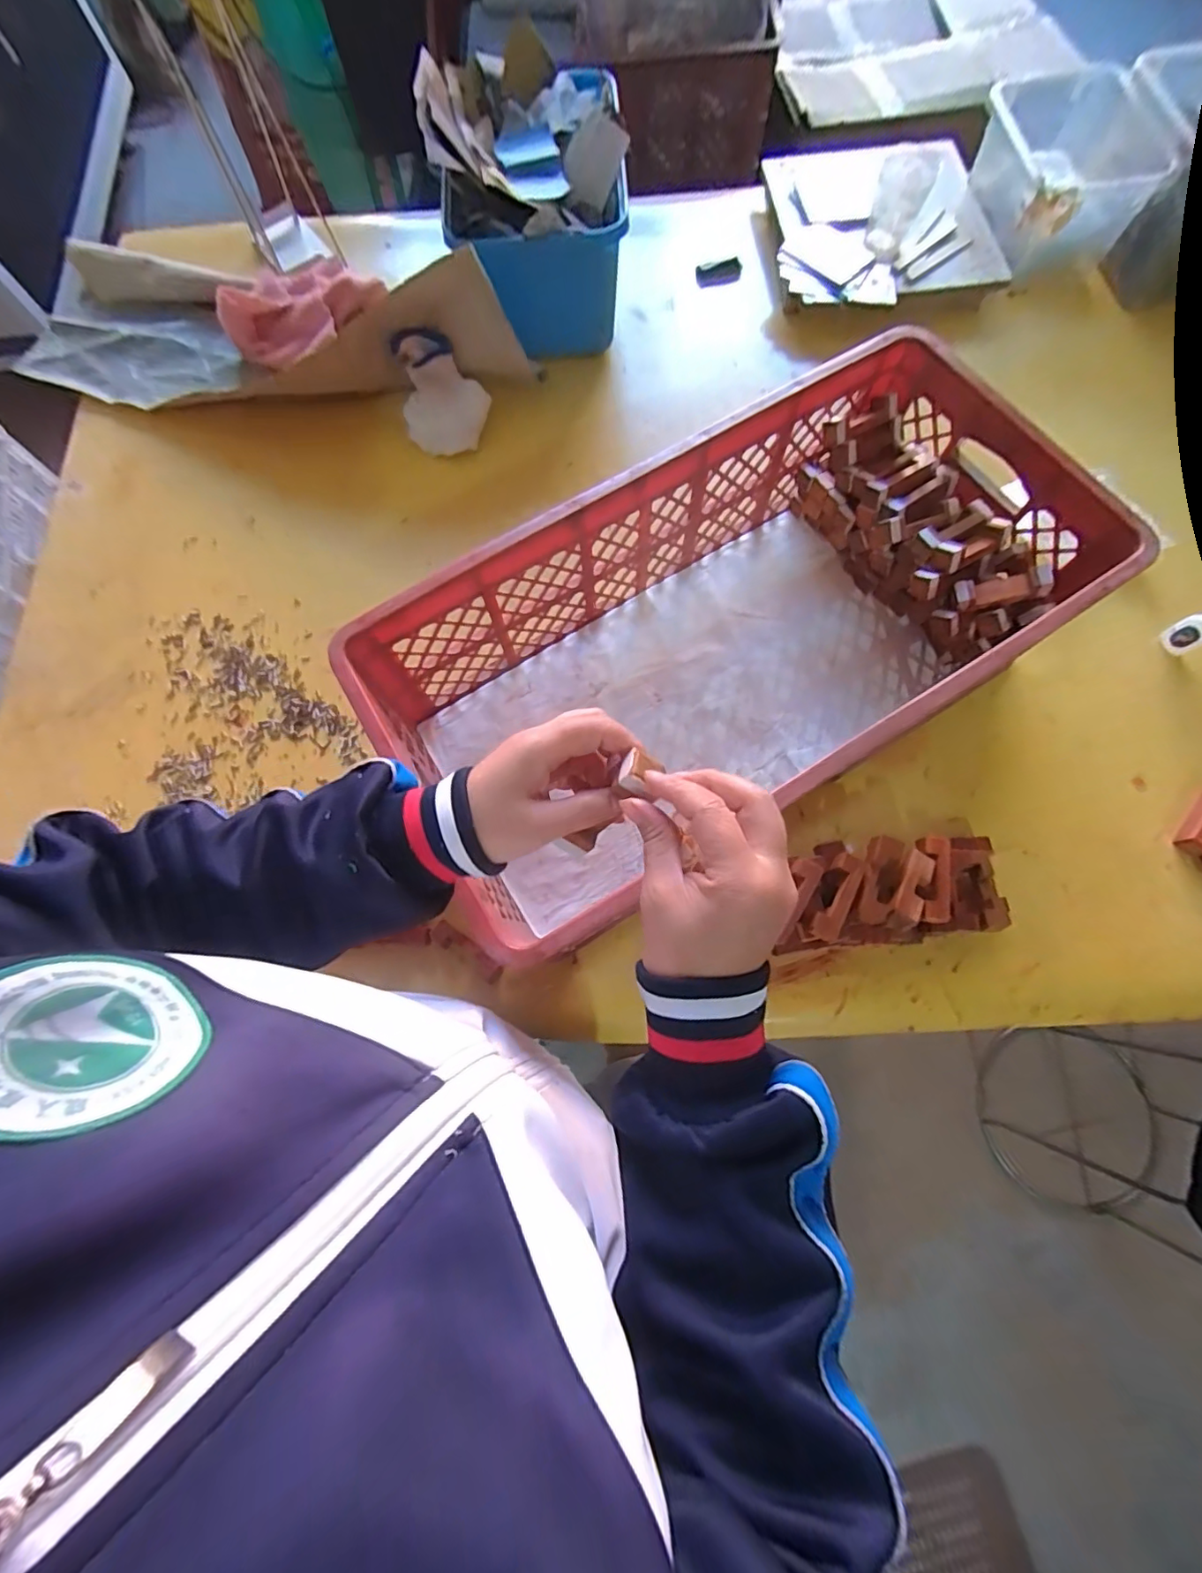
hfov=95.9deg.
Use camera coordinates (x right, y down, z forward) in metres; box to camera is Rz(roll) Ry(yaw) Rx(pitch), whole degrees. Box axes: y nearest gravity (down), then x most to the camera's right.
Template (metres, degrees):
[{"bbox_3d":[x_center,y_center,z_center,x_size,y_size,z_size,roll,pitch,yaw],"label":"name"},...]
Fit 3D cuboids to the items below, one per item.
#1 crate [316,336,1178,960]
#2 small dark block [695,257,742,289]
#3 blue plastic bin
[{"bbox_3d":[0.123,-0.138,0.544,0.639,0.184,0.323,-31,76,-7],"label":"crate"},{"bbox_3d":[0.176,-0.768,0.814,0.064,0.023,0.026,-14,75,-3],"label":"small dark block"},{"bbox_3d":[-0.075,-0.745,0.727,0.217,0.171,0.283,-1,75,1],"label":"blue plastic bin"}]

